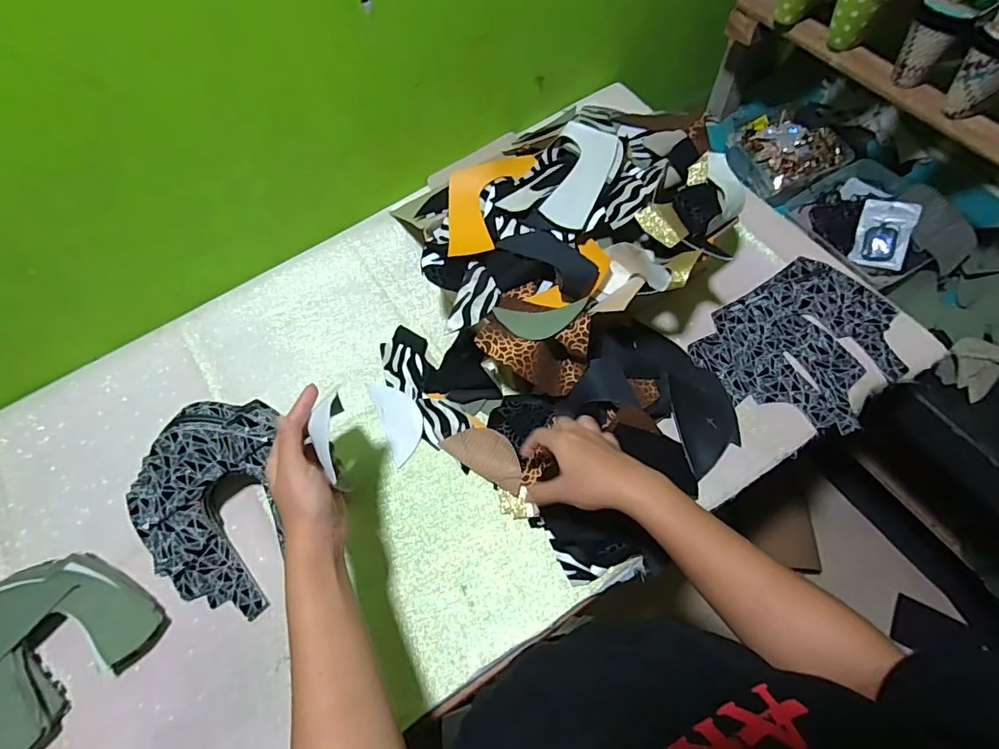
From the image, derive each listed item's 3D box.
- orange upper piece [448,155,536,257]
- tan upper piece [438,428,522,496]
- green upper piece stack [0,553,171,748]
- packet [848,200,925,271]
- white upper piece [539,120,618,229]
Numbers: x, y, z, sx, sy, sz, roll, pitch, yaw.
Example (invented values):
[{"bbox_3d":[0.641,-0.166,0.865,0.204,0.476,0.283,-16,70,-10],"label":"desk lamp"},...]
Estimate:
[{"bbox_3d":[-0.023,-0.212,0.610,0.081,0.012,0.168,18,66,12],"label":"orange upper piece"},{"bbox_3d":[-0.015,0.092,0.591,0.105,0.004,0.053,27,95,20],"label":"tan upper piece"},{"bbox_3d":[-0.461,0.272,0.516,0.147,0.061,0.181,40,73,18],"label":"green upper piece stack"},{"bbox_3d":[0.572,-0.209,0.756,0.068,0.017,0.097,21,107,36],"label":"packet"},{"bbox_3d":[0.090,-0.223,0.571,0.065,0.039,0.127,14,65,10],"label":"white upper piece"}]

